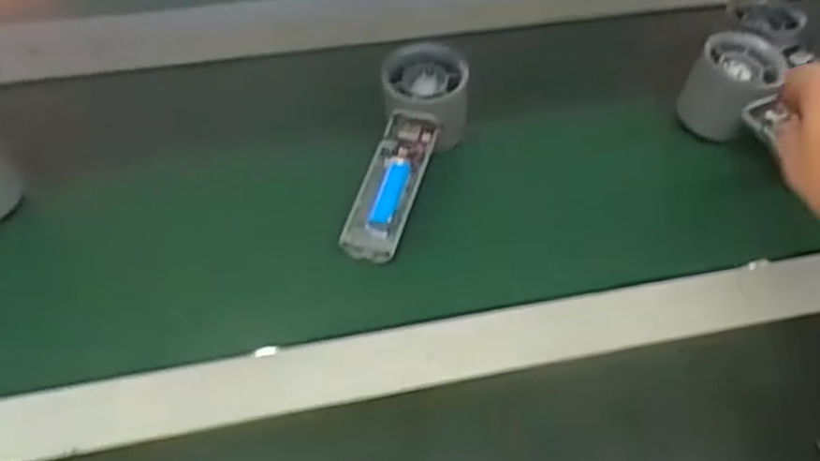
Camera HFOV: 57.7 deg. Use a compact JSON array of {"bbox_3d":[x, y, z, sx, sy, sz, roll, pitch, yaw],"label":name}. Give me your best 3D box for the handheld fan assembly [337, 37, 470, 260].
[{"bbox_3d":[-0.002,-0.048,0.486,0.054,0.042,0.157,13,65,12],"label":"handheld fan assembly"}]

